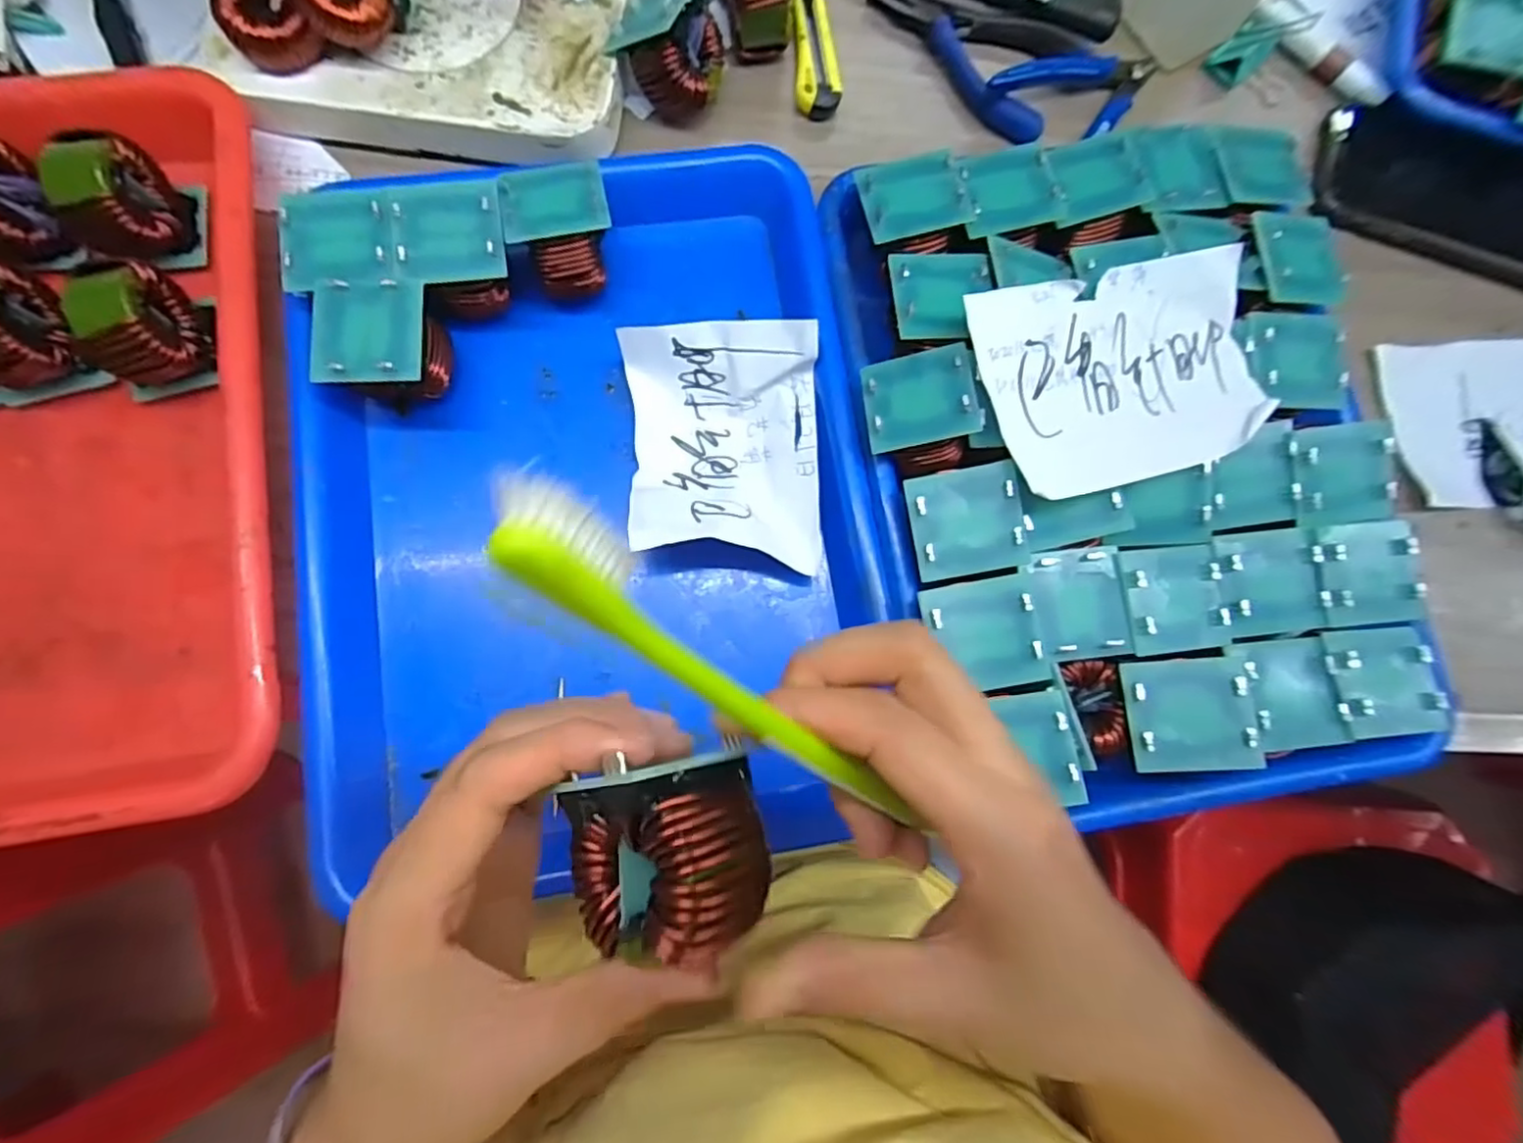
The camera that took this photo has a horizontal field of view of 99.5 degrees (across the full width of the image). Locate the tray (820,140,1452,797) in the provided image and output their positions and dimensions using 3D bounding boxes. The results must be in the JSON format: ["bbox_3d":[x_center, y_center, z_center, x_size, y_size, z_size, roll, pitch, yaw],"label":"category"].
[{"bbox_3d":[0.170,-0.057,0.307,0.240,0.071,0.300,-7,81,-4],"label":"tray"}]

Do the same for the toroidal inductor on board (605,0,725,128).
[{"bbox_3d":[-0.042,-0.266,0.330,0.048,0.051,0.044,12,69,44],"label":"toroidal inductor on board"}]

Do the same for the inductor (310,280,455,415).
[{"bbox_3d":[-0.171,-0.100,0.298,0.049,0.047,0.051,-1,81,-4],"label":"inductor"}]

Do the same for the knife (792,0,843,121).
[{"bbox_3d":[0.030,-0.310,0.363,0.025,0.011,0.112,-2,81,-4],"label":"knife"}]

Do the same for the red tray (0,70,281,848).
[{"bbox_3d":[-0.341,-0.055,0.278,0.244,0.053,0.331,-9,81,-5],"label":"red tray"}]

